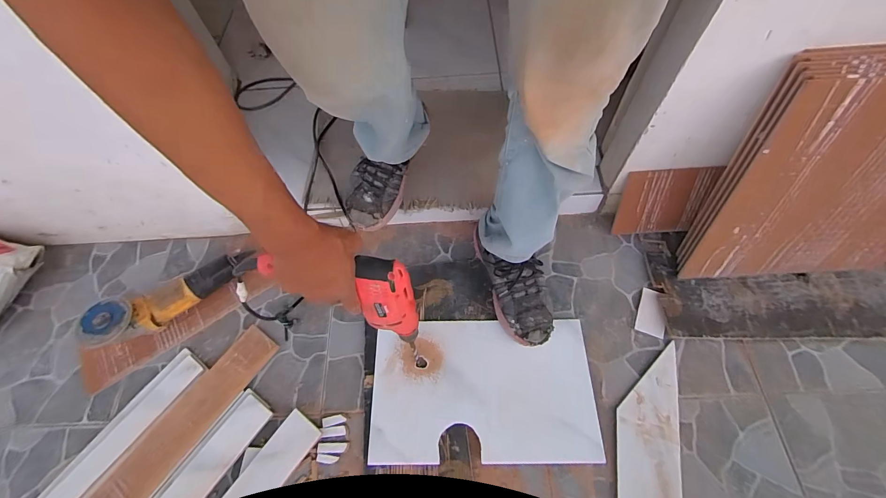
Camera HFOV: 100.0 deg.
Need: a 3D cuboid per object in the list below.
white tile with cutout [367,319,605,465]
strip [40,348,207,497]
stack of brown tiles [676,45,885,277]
[{"bbox_3d":[0.069,0.250,0.679,0.392,0.015,0.241,-2,60,2],"label":"white tile with cutout"},{"bbox_3d":[-0.601,0.358,0.660,0.070,0.012,0.392,33,69,18],"label":"strip"},{"bbox_3d":[0.691,-0.110,0.610,0.446,0.402,0.064,-3,44,0],"label":"stack of brown tiles"}]

